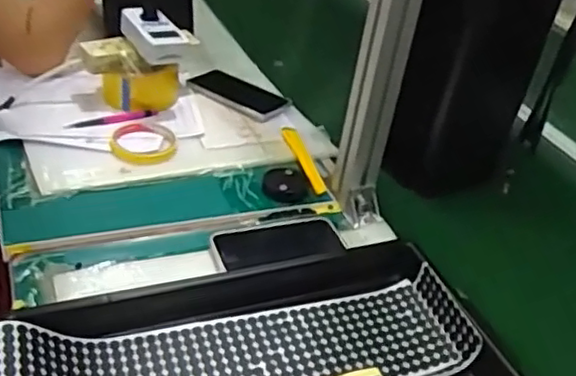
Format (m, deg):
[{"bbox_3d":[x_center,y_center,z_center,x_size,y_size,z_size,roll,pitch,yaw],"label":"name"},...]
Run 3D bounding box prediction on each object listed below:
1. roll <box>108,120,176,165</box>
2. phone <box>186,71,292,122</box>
[{"bbox_3d":[-0.193,-0.059,0.906,0.086,0.012,0.105,-8,38,-20],"label":"roll"},{"bbox_3d":[-0.072,-0.151,1.060,0.162,0.010,0.089,28,40,27],"label":"phone"}]

